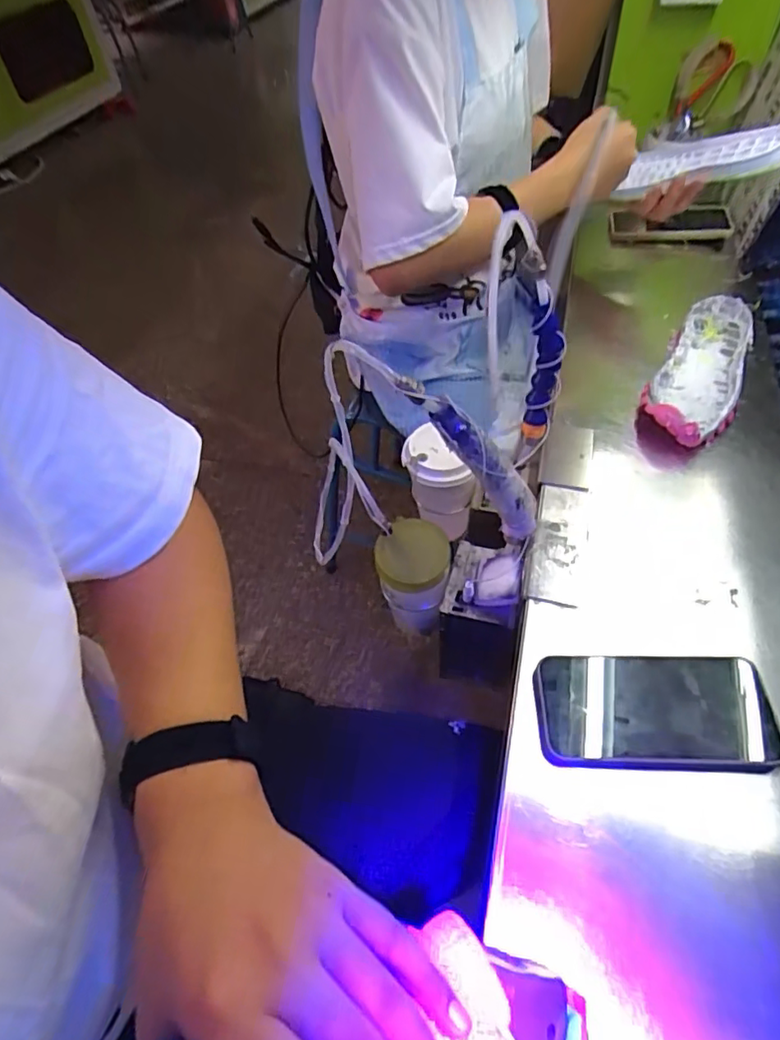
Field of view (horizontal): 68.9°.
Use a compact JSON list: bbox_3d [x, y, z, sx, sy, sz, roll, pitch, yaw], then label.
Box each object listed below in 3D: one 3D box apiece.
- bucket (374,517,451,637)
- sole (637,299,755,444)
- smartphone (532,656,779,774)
[{"bbox_3d":[0.025,0.060,0.597,0.071,0.107,0.073,-3,49,3],"label":"bucket"},{"bbox_3d":[0.348,-0.164,0.632,0.084,0.047,0.241,24,56,24],"label":"sole"},{"bbox_3d":[0.193,0.137,0.412,0.165,0.016,0.076,-1,49,5],"label":"smartphone"}]

